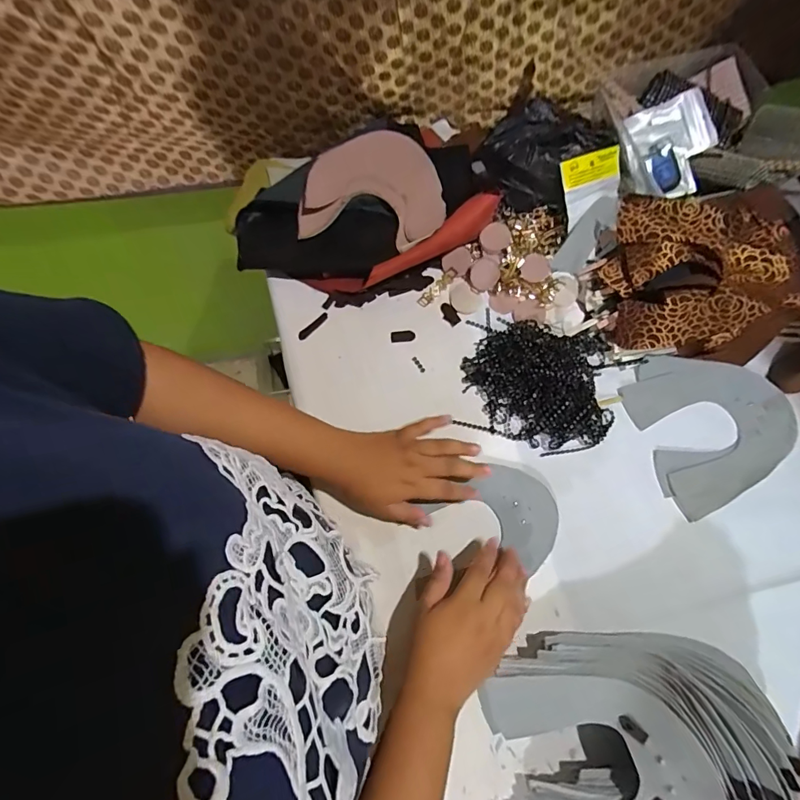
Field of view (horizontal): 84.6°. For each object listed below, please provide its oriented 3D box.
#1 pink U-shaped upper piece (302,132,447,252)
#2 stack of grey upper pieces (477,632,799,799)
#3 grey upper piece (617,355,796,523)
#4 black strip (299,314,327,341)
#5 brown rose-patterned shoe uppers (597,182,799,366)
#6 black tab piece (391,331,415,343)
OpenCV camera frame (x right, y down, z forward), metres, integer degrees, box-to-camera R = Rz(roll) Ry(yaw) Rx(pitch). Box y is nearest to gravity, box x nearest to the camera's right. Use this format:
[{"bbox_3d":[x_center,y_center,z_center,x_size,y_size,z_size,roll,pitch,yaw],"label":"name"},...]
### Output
[{"bbox_3d":[-0.023,-0.254,0.532,0.152,0.055,0.175,15,75,4],"label":"pink U-shaped upper piece"},{"bbox_3d":[0.184,0.280,0.351,0.201,0.113,0.164,-14,75,-4],"label":"stack of grey upper pieces"},{"bbox_3d":[0.343,0.023,0.479,0.165,0.004,0.166,-16,75,-4],"label":"grey upper piece"},{"bbox_3d":[-0.100,-0.085,0.508,0.043,0.004,0.008,-43,78,-11],"label":"black strip"},{"bbox_3d":[0.331,-0.130,0.479,0.204,0.089,0.168,-5,74,-1],"label":"brown rose-patterned shoe uppers"},{"bbox_3d":[0.003,-0.074,0.508,0.027,0.004,0.013,-3,74,-1],"label":"black tab piece"}]

